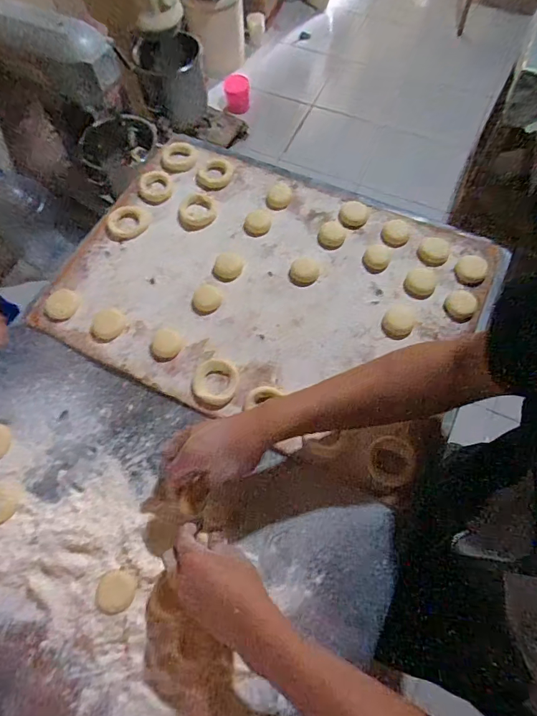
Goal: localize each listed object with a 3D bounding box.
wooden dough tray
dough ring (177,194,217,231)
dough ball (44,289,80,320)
[{"bbox_3d":[0.002,-0.113,0.625,0.590,0.019,0.426,24,71,12],"label":"wooden dough tray"},{"bbox_3d":[-0.120,-0.239,0.683,0.062,0.010,0.066,-1,67,2],"label":"dough ring"},{"bbox_3d":[-0.309,-0.080,0.625,0.051,0.011,0.046,-26,69,-8],"label":"dough ball"}]

